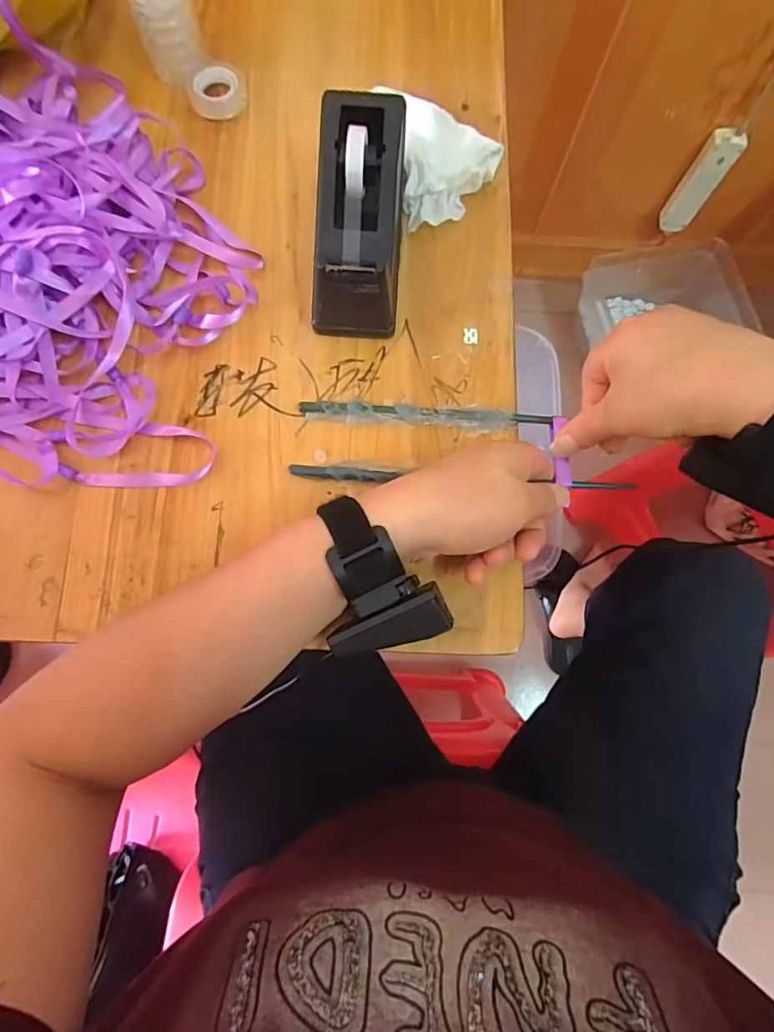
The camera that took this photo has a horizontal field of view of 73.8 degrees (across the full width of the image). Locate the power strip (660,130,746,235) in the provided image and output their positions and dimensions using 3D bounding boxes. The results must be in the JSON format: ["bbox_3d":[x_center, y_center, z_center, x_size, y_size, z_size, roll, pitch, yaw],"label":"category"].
[{"bbox_3d":[0.574,-0.611,0.951,0.061,0.195,0.029,17,74,3],"label":"power strip"}]

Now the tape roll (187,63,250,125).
[{"bbox_3d":[-0.140,-0.349,0.423,0.047,0.016,0.046,-8,77,-4],"label":"tape roll"}]

